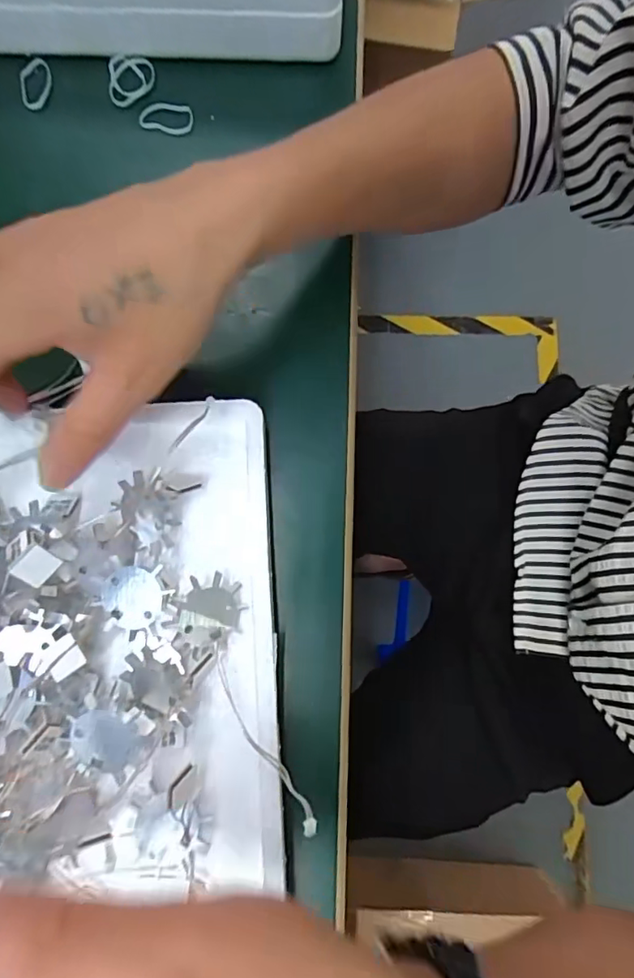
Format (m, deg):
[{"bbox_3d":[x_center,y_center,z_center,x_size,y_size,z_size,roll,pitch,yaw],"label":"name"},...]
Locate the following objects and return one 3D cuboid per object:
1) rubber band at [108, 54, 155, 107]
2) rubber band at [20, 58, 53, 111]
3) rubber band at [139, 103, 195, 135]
[{"bbox_3d":[-0.119,-0.263,0.343,0.029,0.005,0.035,-11,78,-2],"label":"rubber band"},{"bbox_3d":[-0.180,-0.258,0.342,0.021,0.004,0.039,-12,77,4],"label":"rubber band"},{"bbox_3d":[-0.095,-0.235,0.339,0.034,0.005,0.018,3,78,1],"label":"rubber band"}]

